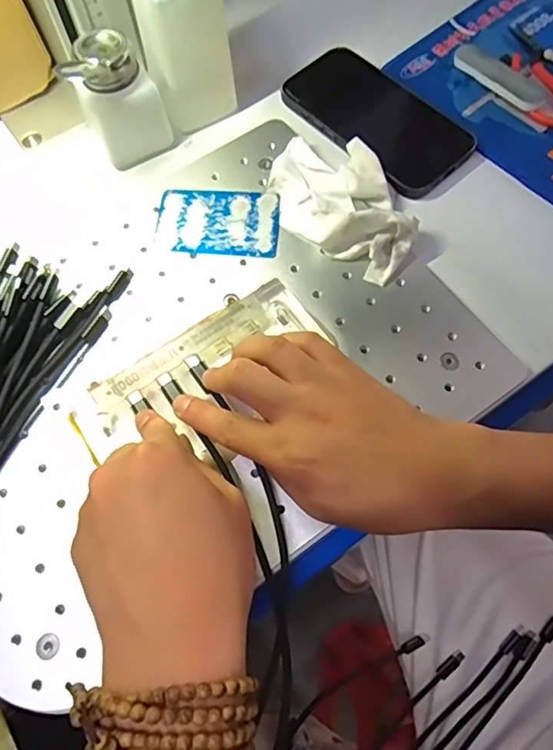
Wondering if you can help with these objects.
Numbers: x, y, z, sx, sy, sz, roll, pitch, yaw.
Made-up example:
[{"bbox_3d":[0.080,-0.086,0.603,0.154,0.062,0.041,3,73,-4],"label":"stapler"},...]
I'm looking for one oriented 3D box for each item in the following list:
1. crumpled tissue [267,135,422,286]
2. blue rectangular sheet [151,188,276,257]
[{"bbox_3d":[0.044,-0.122,0.370,0.077,0.027,0.126,-21,68,-9],"label":"crumpled tissue"},{"bbox_3d":[-0.041,-0.107,0.378,0.085,0.004,0.053,2,70,4],"label":"blue rectangular sheet"}]

